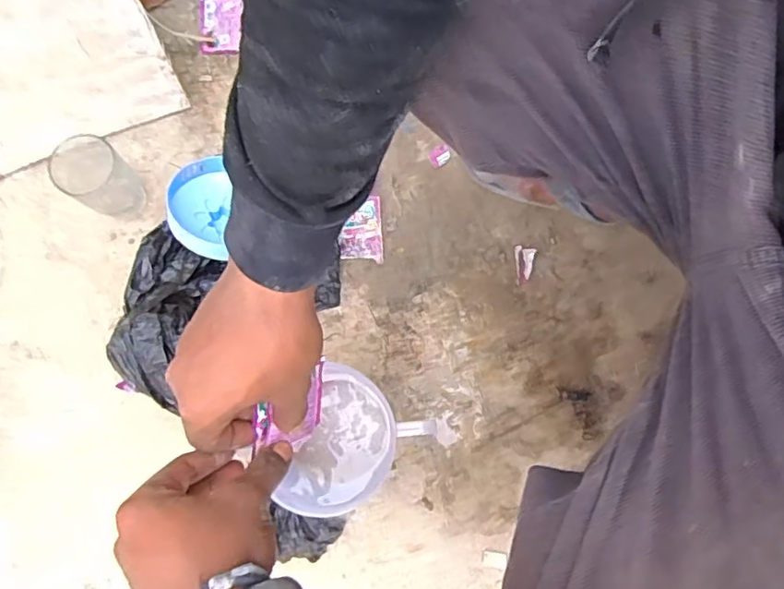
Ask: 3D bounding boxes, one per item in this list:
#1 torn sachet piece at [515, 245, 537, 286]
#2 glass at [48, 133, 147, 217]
[{"bbox_3d":[0.143,-0.032,0.641,0.022,0.007,0.042,11,78,4],"label":"torn sachet piece"},{"bbox_3d":[-0.306,-0.120,0.620,0.077,0.089,0.061,41,81,9],"label":"glass"}]

